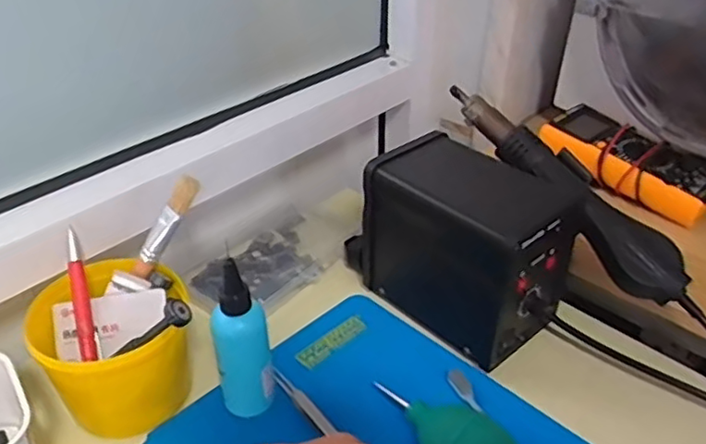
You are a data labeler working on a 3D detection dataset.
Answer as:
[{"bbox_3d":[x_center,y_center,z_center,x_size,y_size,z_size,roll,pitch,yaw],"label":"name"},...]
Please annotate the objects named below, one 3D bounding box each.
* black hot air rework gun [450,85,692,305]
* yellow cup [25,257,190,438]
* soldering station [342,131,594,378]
[{"bbox_3d":[0.178,-0.033,0.541,0.044,0.034,0.251,-27,64,-33],"label":"black hot air rework gun"},{"bbox_3d":[-0.181,0.095,0.480,0.112,0.093,0.102,0,35,0],"label":"yellow cup"},{"bbox_3d":[0.104,0.015,0.554,0.120,0.133,0.155,-28,44,-35],"label":"soldering station"}]

